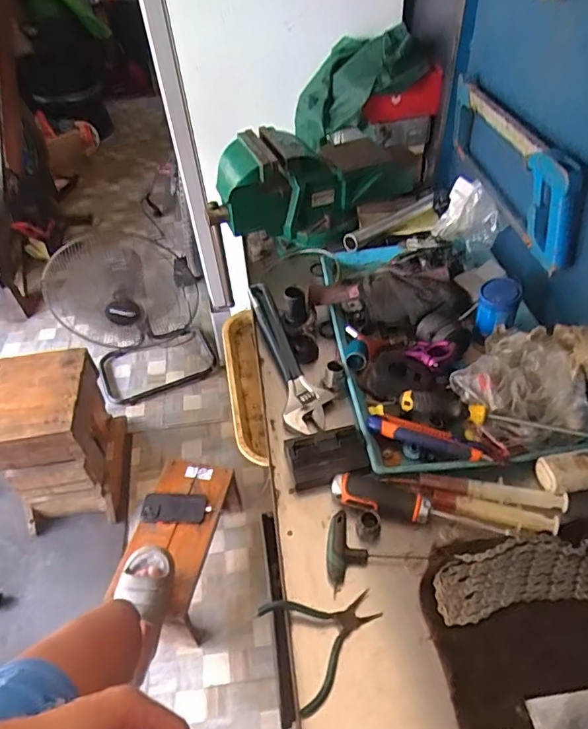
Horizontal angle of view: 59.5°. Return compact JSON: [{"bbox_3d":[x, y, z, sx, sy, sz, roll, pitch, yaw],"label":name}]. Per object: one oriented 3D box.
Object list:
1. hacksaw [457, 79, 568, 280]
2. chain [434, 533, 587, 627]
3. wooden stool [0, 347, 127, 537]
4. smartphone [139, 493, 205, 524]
[{"bbox_3d":[0.321,-0.296,0.775,0.035,0.146,0.392,-7,47,-3],"label":"hacksaw"},{"bbox_3d":[0.240,0.222,0.545,0.183,0.011,0.074,-7,47,-3],"label":"chain"},{"bbox_3d":[-0.694,0.212,1.531,0.260,0.422,0.359,-9,47,-4],"label":"wooden stool"},{"bbox_3d":[-0.311,0.374,1.342,0.160,0.015,0.091,1,43,-1],"label":"smartphone"}]

